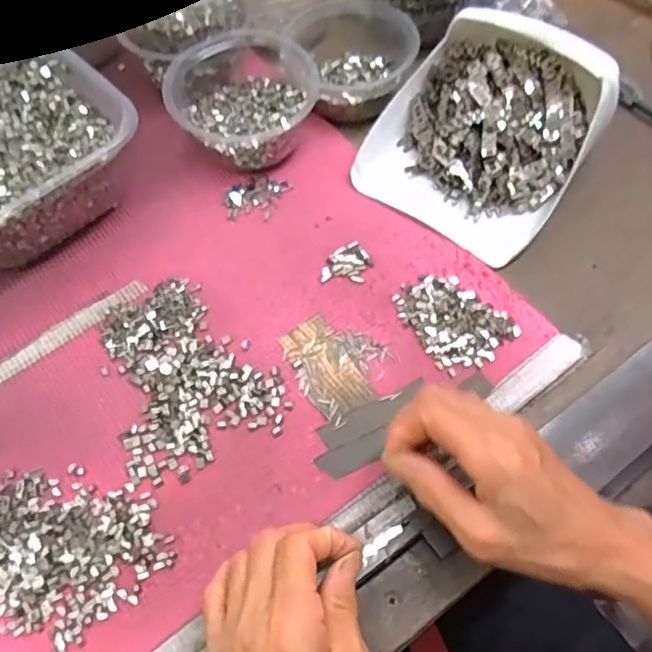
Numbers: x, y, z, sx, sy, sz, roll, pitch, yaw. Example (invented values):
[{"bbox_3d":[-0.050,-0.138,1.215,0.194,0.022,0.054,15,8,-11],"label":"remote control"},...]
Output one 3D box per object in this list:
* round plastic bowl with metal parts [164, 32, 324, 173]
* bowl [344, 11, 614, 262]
[{"bbox_3d":[-0.064,-0.182,0.498,0.113,0.062,0.111,-1,59,1],"label":"round plastic bowl with metal parts"},{"bbox_3d":[0.124,-0.158,0.475,0.156,0.082,0.169,33,66,19],"label":"bowl"}]

